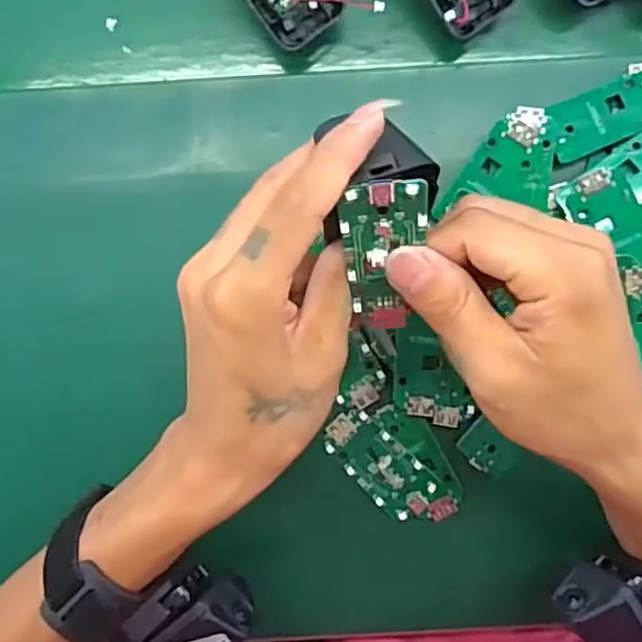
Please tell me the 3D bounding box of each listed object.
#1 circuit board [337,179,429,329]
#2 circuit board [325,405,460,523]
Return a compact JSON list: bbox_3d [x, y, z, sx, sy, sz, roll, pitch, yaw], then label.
[{"bbox_3d":[0.023,-0.024,0.253,0.031,0.008,0.061,2,129,2],"label":"circuit board"},{"bbox_3d":[0.040,0.073,0.352,0.046,0.006,0.072,-42,85,3],"label":"circuit board"}]

